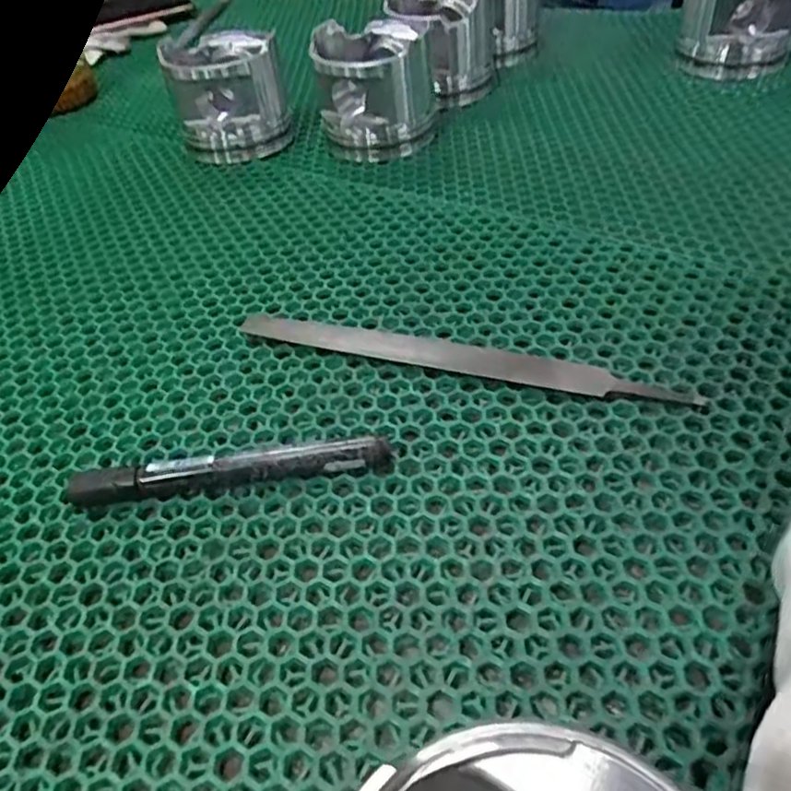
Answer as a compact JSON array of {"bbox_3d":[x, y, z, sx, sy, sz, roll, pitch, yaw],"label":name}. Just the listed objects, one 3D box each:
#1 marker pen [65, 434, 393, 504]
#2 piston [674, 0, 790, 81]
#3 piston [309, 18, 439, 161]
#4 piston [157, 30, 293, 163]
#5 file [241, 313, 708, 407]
[{"bbox_3d":[-0.074,0.036,0.300,0.142,0.019,0.013,-8,46,-1],"label":"marker pen"},{"bbox_3d":[0.293,-0.326,0.566,0.087,0.087,0.100,12,49,18],"label":"piston"},{"bbox_3d":[-0.014,-0.251,0.535,0.095,0.076,0.087,-6,46,1],"label":"piston"},{"bbox_3d":[-0.139,-0.254,0.551,0.091,0.078,0.082,-15,47,-8],"label":"piston"},{"bbox_3d":[0.027,-0.021,0.345,0.243,0.008,0.021,11,41,17],"label":"file"}]

